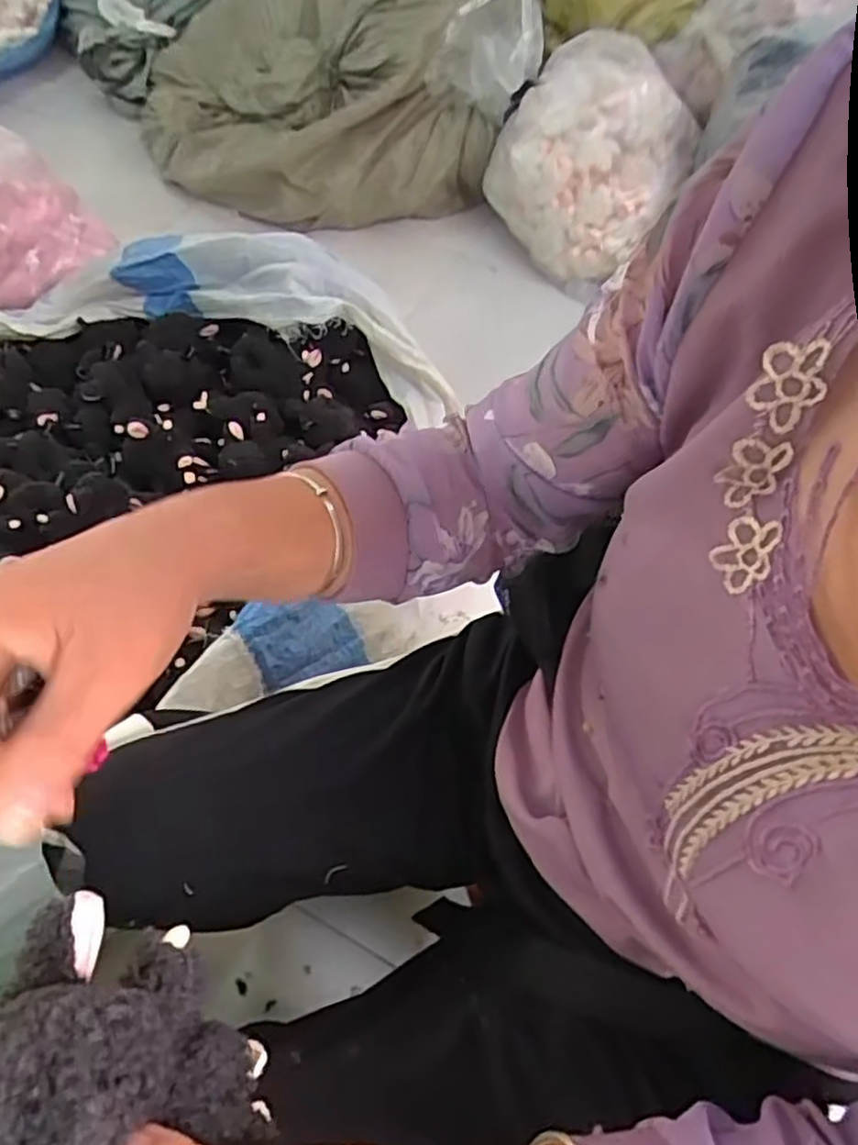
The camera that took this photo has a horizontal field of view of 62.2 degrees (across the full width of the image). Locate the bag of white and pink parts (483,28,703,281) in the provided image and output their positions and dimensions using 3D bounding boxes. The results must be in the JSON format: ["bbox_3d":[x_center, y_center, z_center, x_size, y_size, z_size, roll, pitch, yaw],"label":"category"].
[{"bbox_3d":[0.310,-0.778,1.372,0.295,0.288,0.365,-28,63,-17],"label":"bag of white and pink parts"}]

